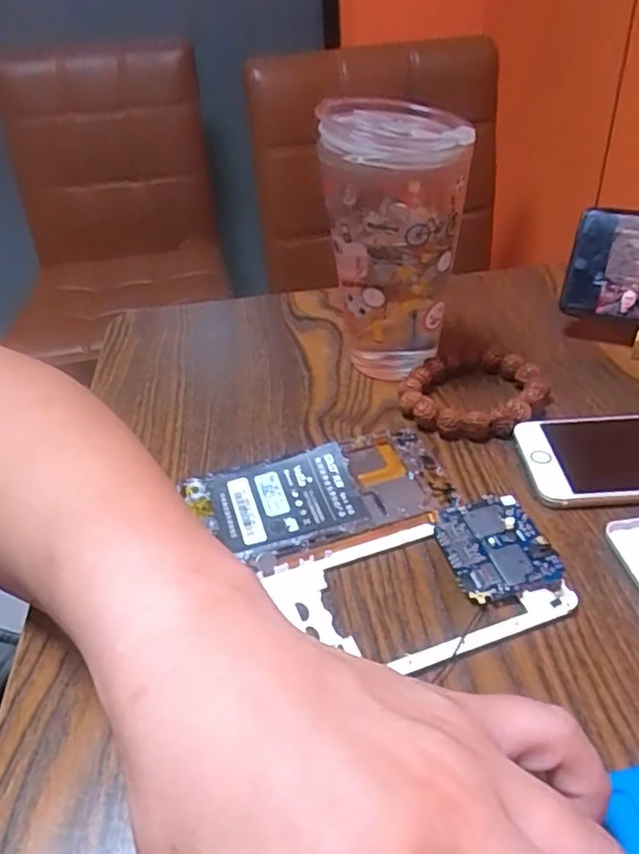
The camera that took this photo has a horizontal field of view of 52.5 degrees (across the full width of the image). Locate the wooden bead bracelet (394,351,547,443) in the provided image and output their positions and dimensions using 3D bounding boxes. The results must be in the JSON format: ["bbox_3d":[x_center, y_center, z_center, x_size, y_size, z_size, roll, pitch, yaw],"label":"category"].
[{"bbox_3d":[0.094,-0.021,0.391,0.073,0.016,0.081,26,47,35],"label":"wooden bead bracelet"}]

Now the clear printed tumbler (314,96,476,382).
[{"bbox_3d":[0.045,-0.108,0.400,0.081,0.155,0.084,-2,37,4],"label":"clear printed tumbler"}]

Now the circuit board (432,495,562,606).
[{"bbox_3d":[0.080,0.055,0.300,0.045,0.008,0.054,-10,37,-7],"label":"circuit board"}]

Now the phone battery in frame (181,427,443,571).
[{"bbox_3d":[0.002,0.036,0.332,0.127,0.010,0.069,-14,38,-11],"label":"phone battery in frame"}]

